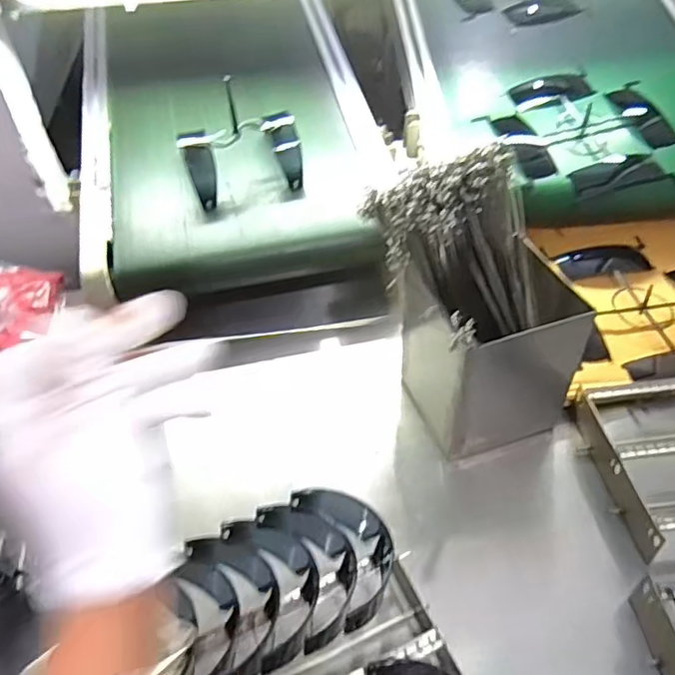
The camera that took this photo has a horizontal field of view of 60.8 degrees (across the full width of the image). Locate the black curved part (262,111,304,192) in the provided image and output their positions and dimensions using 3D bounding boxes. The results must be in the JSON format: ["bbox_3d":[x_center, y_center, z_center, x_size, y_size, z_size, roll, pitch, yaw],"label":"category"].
[{"bbox_3d":[-0.078,-0.290,0.894,0.046,0.120,0.021,-18,6,-16],"label":"black curved part"}]

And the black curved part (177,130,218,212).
[{"bbox_3d":[-0.208,-0.257,0.879,0.047,0.124,0.027,-15,4,-13],"label":"black curved part"}]

